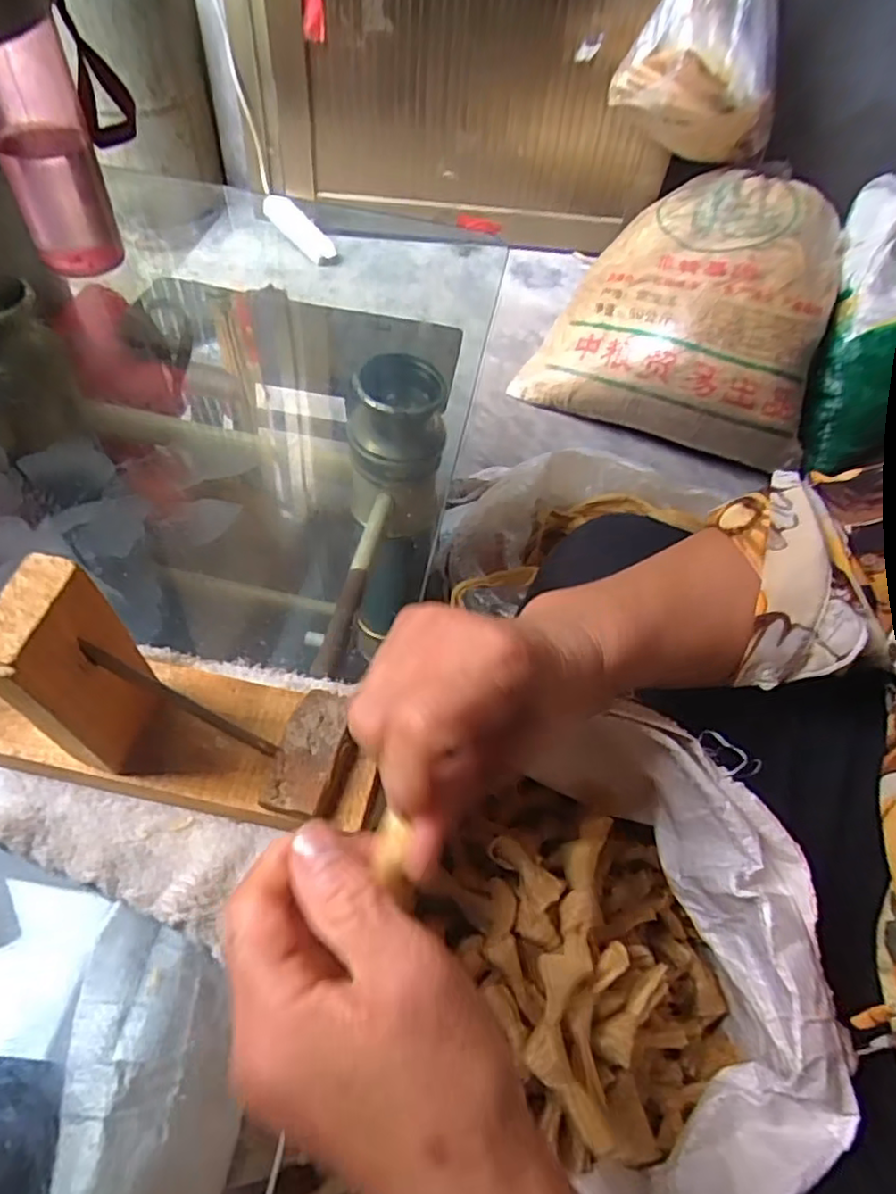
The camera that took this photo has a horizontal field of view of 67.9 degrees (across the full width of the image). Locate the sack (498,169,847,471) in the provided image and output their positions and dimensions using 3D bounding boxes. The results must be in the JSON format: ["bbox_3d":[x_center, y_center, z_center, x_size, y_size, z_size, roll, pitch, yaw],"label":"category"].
[{"bbox_3d":[0.424,-0.544,1.220,0.492,0.255,0.527,15,54,4],"label":"sack"}]

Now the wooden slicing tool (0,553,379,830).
[{"bbox_3d":[-0.164,0.021,0.274,0.268,0.119,0.068,11,53,4],"label":"wooden slicing tool"}]

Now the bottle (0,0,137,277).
[{"bbox_3d":[-0.284,-0.350,0.473,0.099,0.214,0.073,-13,55,-14],"label":"bottle"}]

